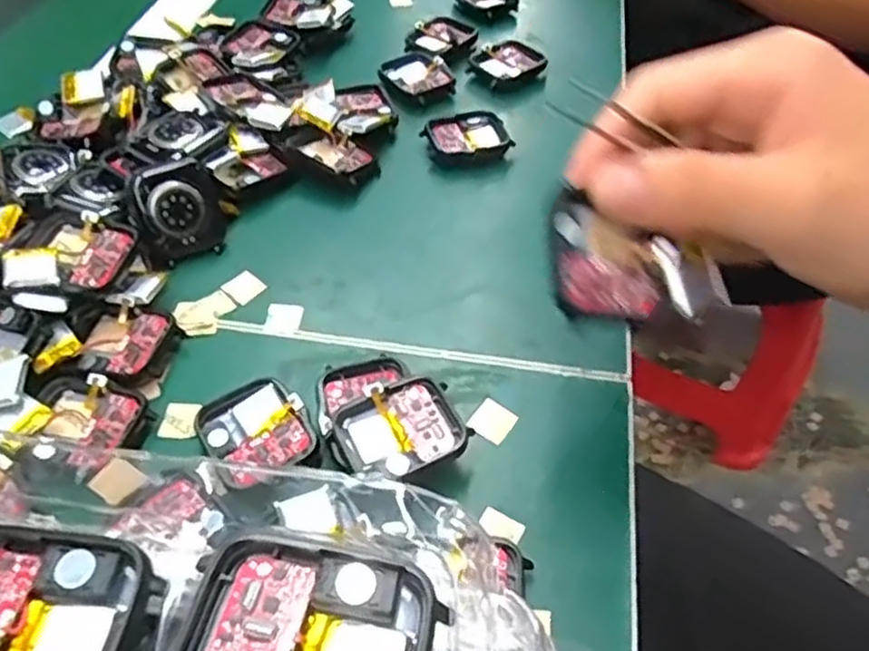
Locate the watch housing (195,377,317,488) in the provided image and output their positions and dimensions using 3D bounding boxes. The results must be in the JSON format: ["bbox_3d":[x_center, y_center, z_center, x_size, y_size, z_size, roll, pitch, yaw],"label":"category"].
[{"bbox_3d":[-0.068,0.041,0.261,0.036,0.013,0.040,-26,54,-21],"label":"watch housing"}]

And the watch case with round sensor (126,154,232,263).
[{"bbox_3d":[-0.119,-0.055,0.329,0.044,0.045,0.019,-19,20,-23],"label":"watch case with round sensor"}]

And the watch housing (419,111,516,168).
[{"bbox_3d":[0.018,-0.104,0.389,0.046,0.015,0.036,-13,51,-11],"label":"watch housing"}]

